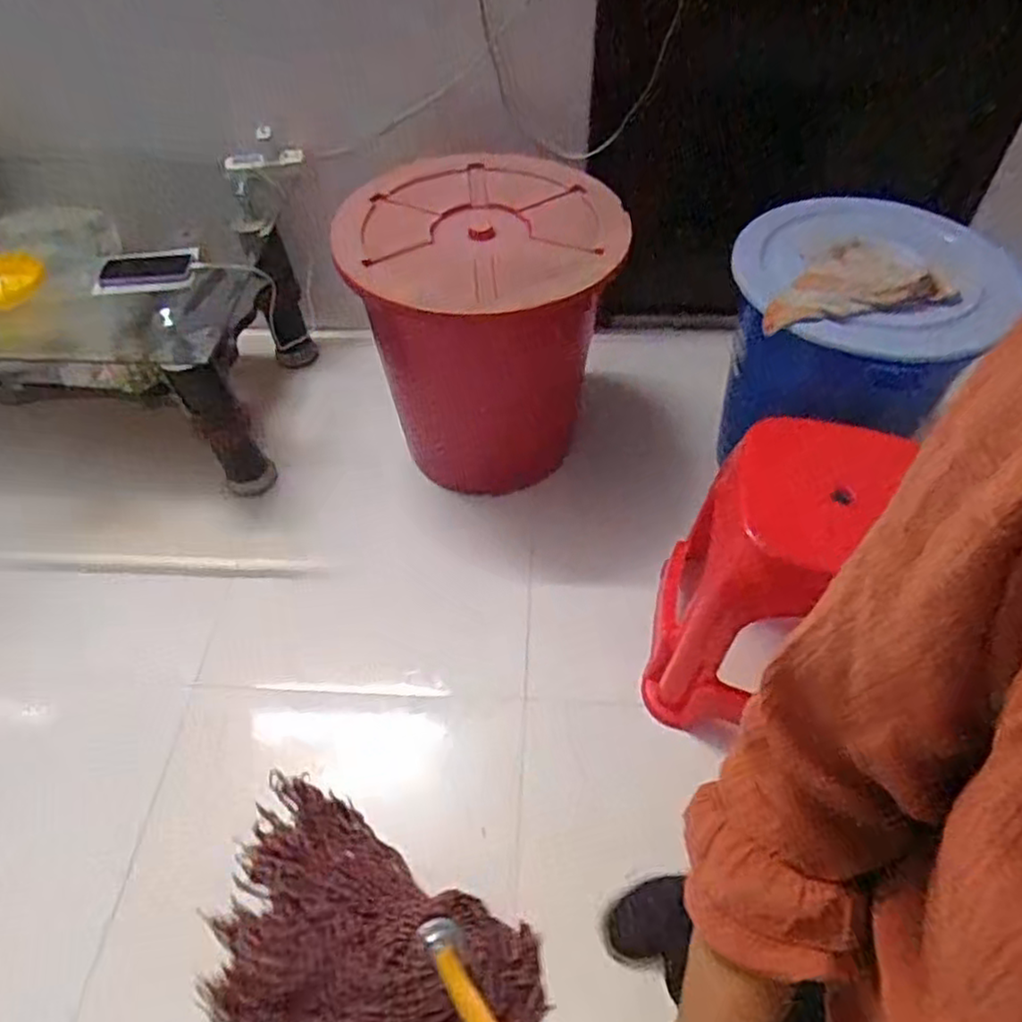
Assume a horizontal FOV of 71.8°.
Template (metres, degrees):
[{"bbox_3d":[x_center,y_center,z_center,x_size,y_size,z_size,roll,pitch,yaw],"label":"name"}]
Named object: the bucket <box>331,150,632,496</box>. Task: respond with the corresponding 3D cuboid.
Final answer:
[{"bbox_3d":[-0.037,-0.359,1.445,0.482,0.522,0.464,-1,52,1],"label":"bucket"}]

